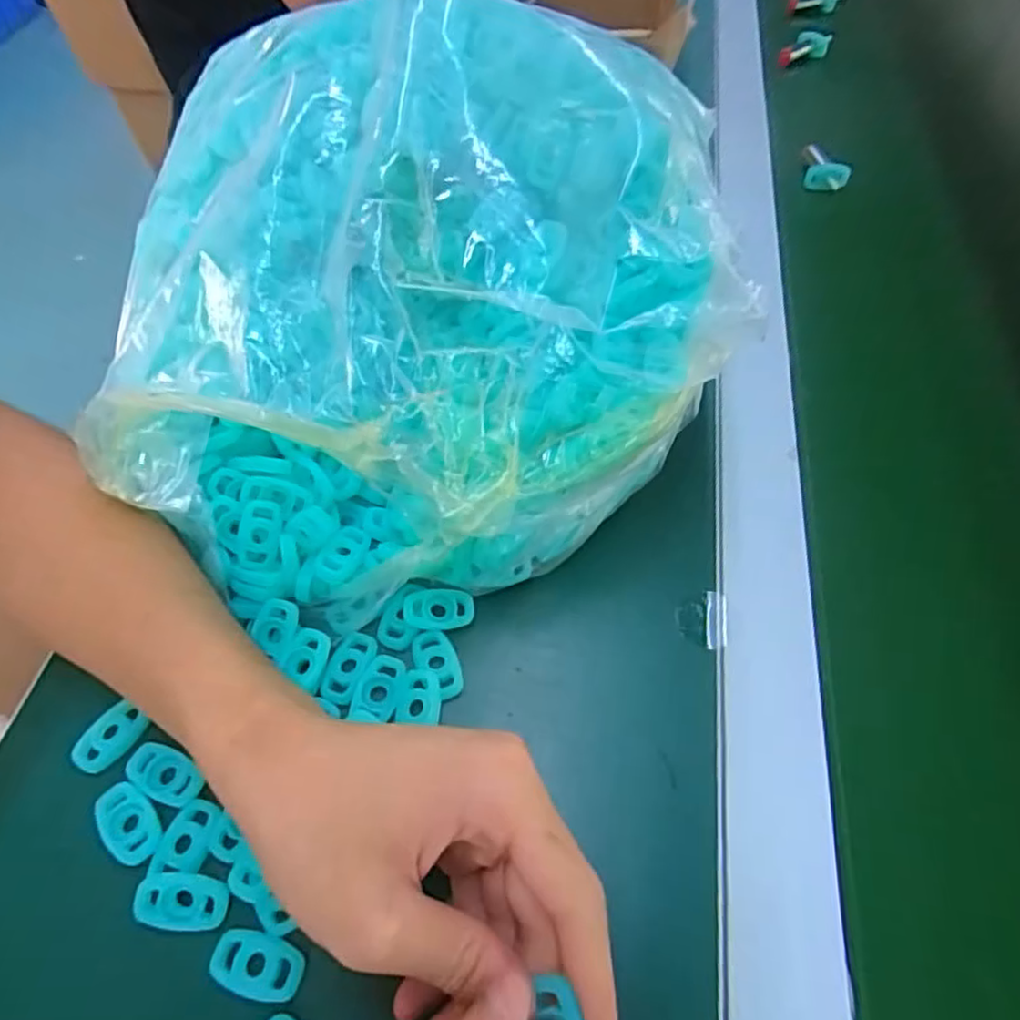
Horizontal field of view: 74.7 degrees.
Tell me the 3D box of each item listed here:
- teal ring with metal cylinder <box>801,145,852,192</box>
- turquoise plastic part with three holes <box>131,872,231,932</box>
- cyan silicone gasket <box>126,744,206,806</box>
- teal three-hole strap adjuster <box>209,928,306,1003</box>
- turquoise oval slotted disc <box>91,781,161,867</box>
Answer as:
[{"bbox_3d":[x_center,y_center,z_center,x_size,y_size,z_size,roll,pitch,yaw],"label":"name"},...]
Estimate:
[{"bbox_3d":[0.248,-0.267,0.525,0.034,0.018,0.037,9,57,9],"label":"teal ring with metal cylinder"},{"bbox_3d":[-0.118,0.141,0.241,0.032,0.007,0.017,4,56,6],"label":"turquoise plastic part with three holes"},{"bbox_3d":[-0.139,0.107,0.269,0.032,0.004,0.018,16,58,13],"label":"cyan silicone gasket"},{"bbox_3d":[-0.088,0.159,0.234,0.031,0.004,0.018,10,57,9],"label":"teal three-hole strap adjuster"},{"bbox_3d":[-0.148,0.121,0.258,0.032,0.004,0.020,38,66,24],"label":"turquoise oval slotted disc"}]

